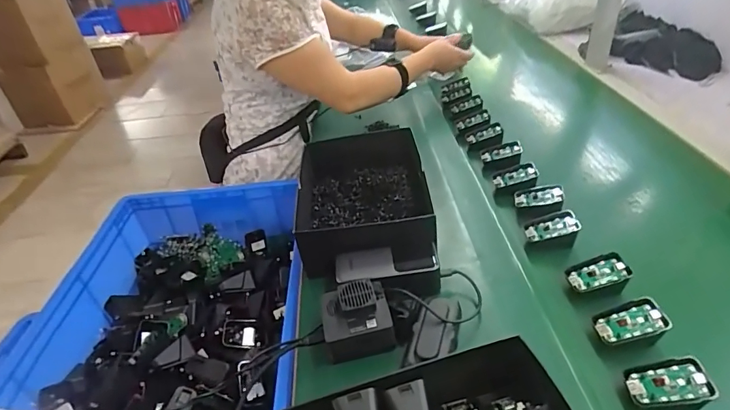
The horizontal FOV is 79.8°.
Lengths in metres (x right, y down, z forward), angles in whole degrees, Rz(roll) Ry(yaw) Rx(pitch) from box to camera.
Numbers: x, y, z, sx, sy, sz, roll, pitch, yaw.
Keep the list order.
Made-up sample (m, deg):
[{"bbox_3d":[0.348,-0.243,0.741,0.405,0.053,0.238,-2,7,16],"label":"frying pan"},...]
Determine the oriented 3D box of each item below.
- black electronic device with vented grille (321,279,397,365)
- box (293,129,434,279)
[{"bbox_3d":[-0.011,0.133,0.512,0.079,0.054,0.075,-11,37,-4],"label":"black electronic device with vented grille"},{"bbox_3d":[-0.007,-0.013,0.676,0.199,0.078,0.253,-5,36,3],"label":"box"}]

